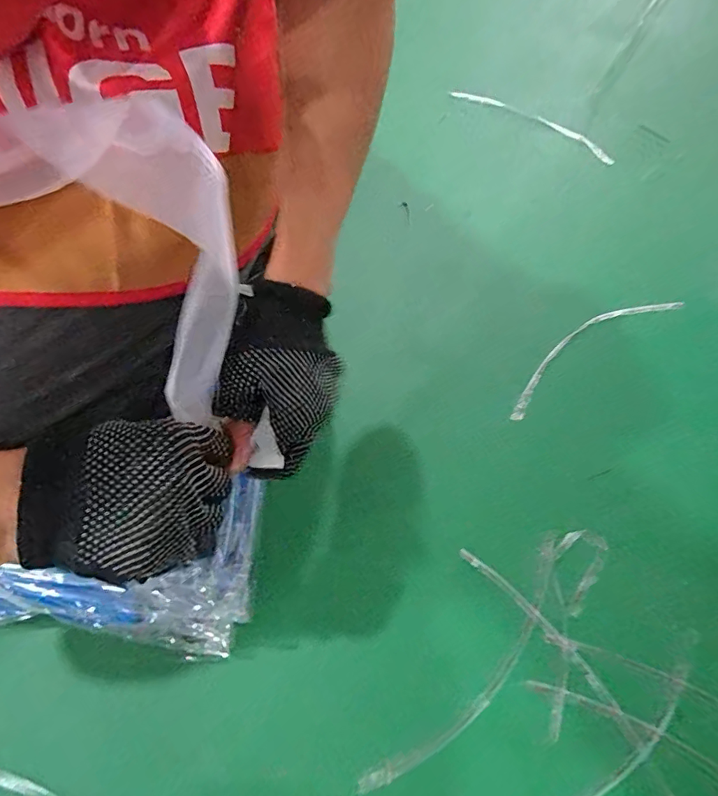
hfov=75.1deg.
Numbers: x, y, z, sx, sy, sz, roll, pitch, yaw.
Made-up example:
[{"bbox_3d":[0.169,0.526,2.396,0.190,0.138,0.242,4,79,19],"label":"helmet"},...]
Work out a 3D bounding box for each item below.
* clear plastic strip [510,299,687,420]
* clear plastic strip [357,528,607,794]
[{"bbox_3d":[0.274,-0.064,0.556,0.271,0.019,0.049,-32,66,-14],"label":"clear plastic strip"},{"bbox_3d":[0.126,0.234,0.419,0.056,0.006,0.302,40,71,20],"label":"clear plastic strip"}]

